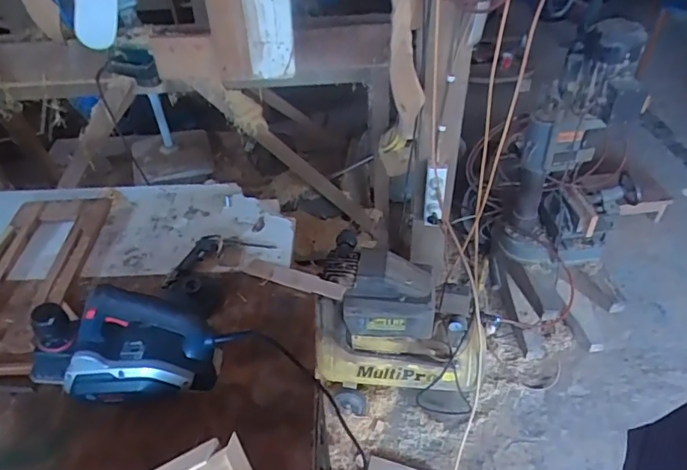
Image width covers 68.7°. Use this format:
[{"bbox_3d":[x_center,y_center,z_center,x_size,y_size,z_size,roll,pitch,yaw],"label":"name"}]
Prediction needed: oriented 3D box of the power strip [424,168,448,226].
[{"bbox_3d":[0.289,-0.116,1.604,0.056,0.266,0.038,21,48,22],"label":"power strip"}]

